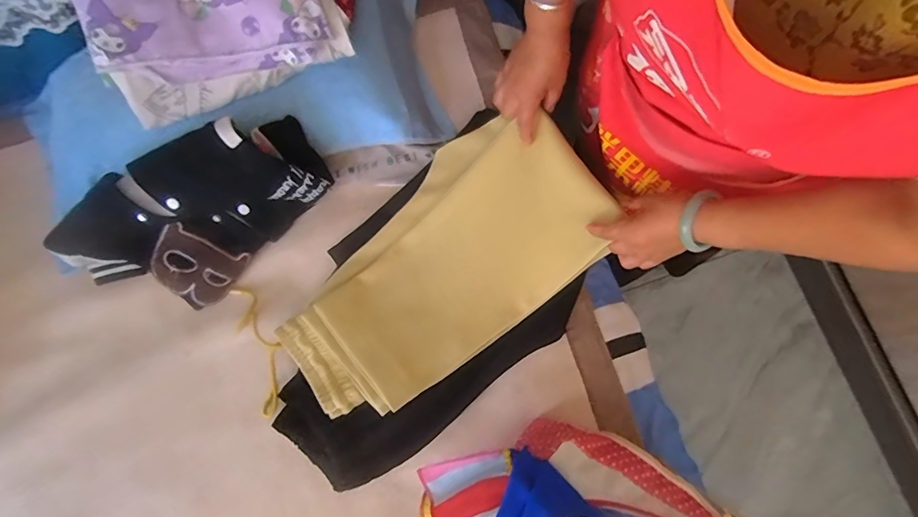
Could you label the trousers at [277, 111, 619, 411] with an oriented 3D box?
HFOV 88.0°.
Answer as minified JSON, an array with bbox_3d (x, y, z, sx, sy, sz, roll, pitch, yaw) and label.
[{"bbox_3d":[-0.029,0.012,0.649,0.456,0.094,0.246,-38,81,-5],"label":"trousers"}]

